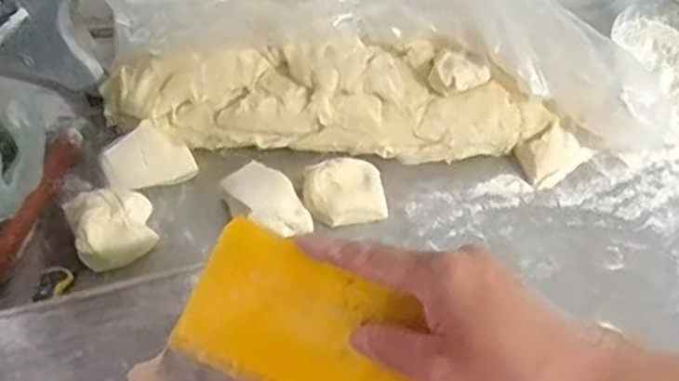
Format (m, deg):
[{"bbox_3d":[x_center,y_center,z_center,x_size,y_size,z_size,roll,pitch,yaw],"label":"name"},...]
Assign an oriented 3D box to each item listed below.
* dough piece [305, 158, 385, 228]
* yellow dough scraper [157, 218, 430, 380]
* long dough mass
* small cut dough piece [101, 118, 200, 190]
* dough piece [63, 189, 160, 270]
[{"bbox_3d":[0.005,0.001,0.735,0.079,0.047,0.062,-5,47,-5],"label":"dough piece"},{"bbox_3d":[-0.005,0.094,0.391,0.187,0.120,0.011,22,27,14],"label":"yellow dough scraper"},{"bbox_3d":[0.007,-0.105,0.798,0.524,0.091,0.128,5,47,5],"label":"long dough mass"},{"bbox_3d":[-0.201,-0.034,0.753,0.084,0.015,0.071,-27,96,-16],"label":"small cut dough piece"},{"bbox_3d":[-0.220,0.034,0.696,0.075,0.039,0.072,0,47,0],"label":"dough piece"}]

